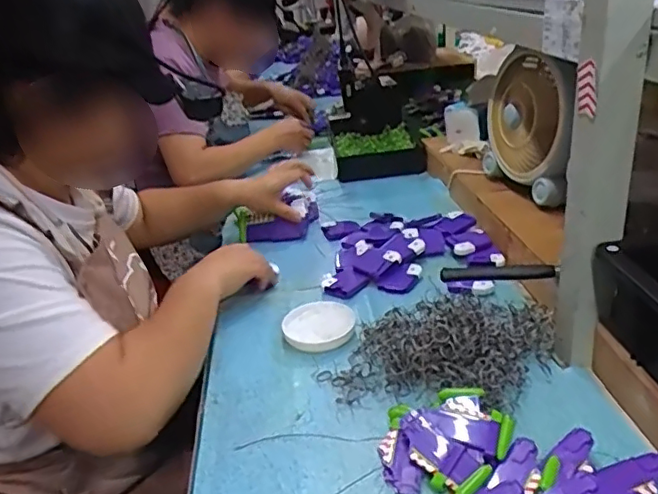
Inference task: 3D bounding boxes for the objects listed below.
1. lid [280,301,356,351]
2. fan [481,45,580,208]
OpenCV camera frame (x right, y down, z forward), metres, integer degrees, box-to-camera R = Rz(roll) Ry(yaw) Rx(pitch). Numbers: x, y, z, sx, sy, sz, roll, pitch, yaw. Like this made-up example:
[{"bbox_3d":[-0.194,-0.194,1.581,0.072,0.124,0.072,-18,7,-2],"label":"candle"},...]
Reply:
[{"bbox_3d":[-0.012,0.099,0.726,0.086,0.019,0.091,-6,27,3],"label":"lid"},{"bbox_3d":[0.308,-0.175,0.891,0.068,0.207,0.203,-9,26,-6],"label":"fan"}]

